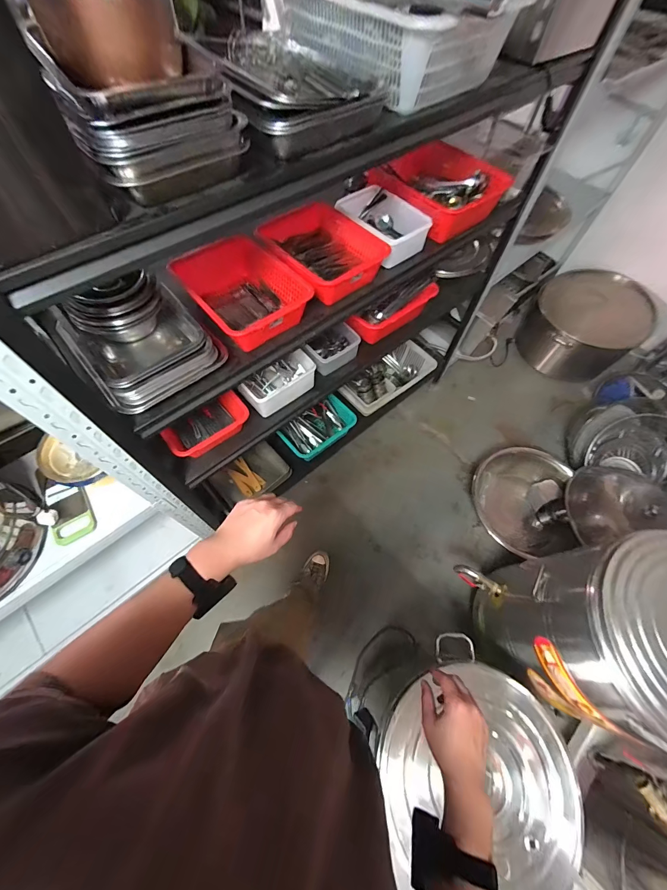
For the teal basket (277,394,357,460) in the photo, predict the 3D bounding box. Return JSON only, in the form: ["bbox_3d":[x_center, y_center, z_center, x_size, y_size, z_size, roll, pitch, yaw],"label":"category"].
[{"bbox_3d":[-0.075,-0.080,1.557,0.337,0.116,0.235,-39,70,-20],"label":"teal basket"}]

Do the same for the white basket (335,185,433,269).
[{"bbox_3d":[0.138,-0.640,0.965,0.187,0.073,0.261,-31,68,-17],"label":"white basket"}]

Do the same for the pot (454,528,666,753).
[{"bbox_3d":[0.772,0.537,0.957,0.446,0.622,0.442,1,62,-2],"label":"pot"}]

